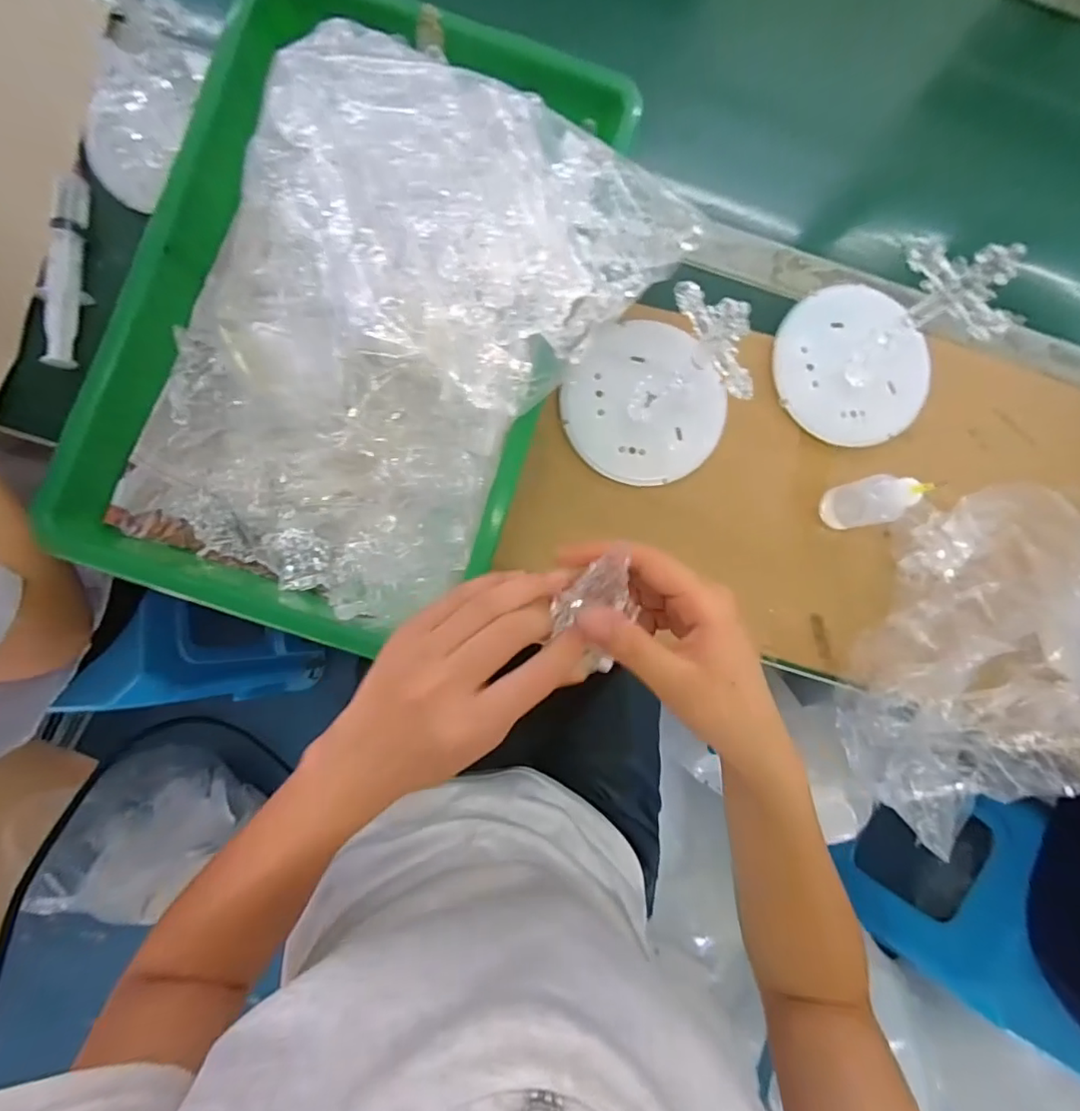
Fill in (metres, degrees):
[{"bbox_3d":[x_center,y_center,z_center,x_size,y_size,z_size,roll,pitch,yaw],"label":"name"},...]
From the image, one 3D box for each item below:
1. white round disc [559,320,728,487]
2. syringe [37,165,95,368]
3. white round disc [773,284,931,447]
[{"bbox_3d":[0.082,-0.120,0.441,0.120,0.014,0.126,0,87,-3],"label":"white round disc"},{"bbox_3d":[-0.353,-0.213,0.422,0.026,0.022,0.151,0,87,-3],"label":"syringe"},{"bbox_3d":[0.253,-0.153,0.456,0.122,0.015,0.122,0,87,-3],"label":"white round disc"}]

